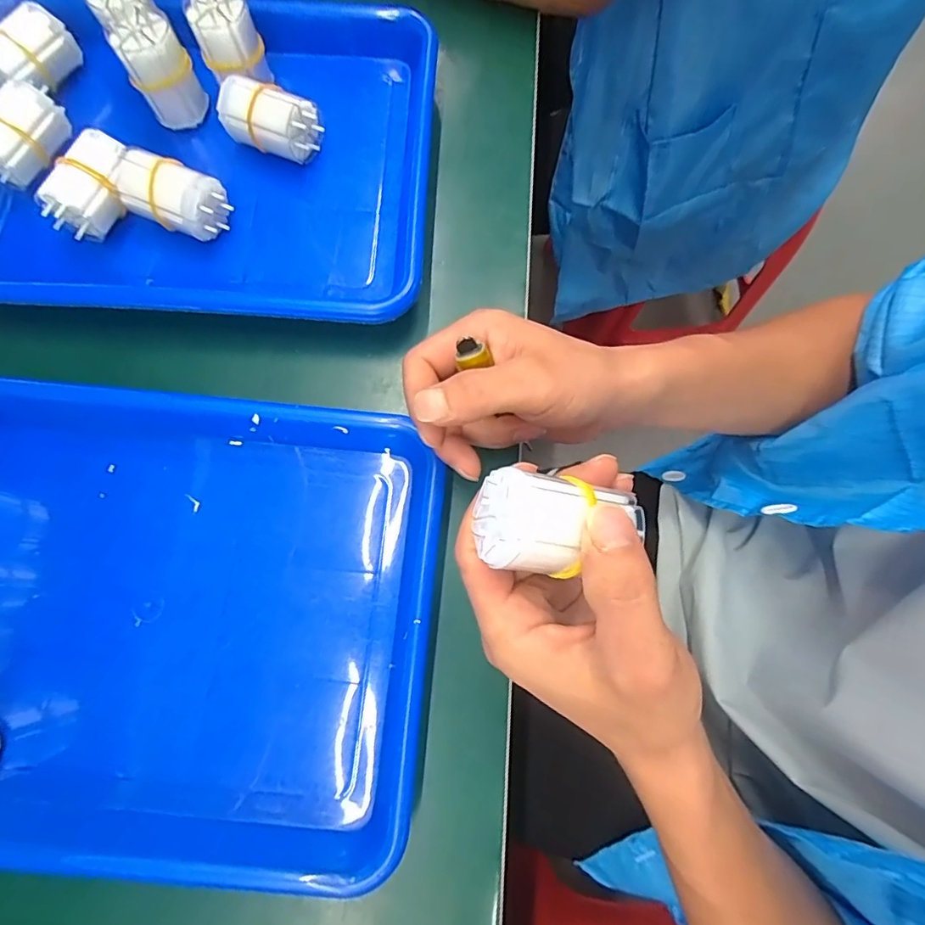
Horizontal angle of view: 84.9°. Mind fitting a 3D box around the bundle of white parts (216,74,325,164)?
[{"bbox_3d":[-0.132,-0.232,0.348,0.065,0.042,0.033,21,78,5],"label":"bundle of white parts"}]

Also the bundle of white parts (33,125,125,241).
[{"bbox_3d":[-0.238,-0.178,0.326,0.034,0.032,0.062,23,78,6],"label":"bundle of white parts"}]

